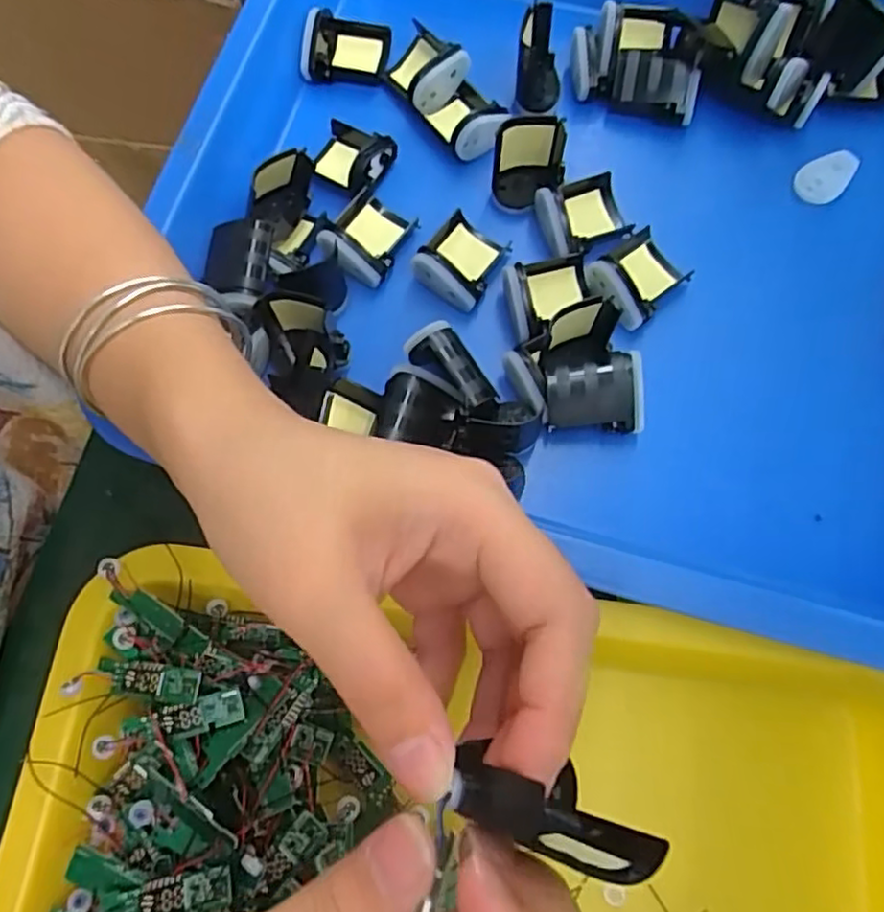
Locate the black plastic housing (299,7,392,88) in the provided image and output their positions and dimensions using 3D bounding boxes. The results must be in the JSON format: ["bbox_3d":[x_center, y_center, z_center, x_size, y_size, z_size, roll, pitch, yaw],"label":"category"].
[{"bbox_3d":[-0.052,-0.217,0.350,0.043,0.019,0.035,12,74,4],"label":"black plastic housing"}]

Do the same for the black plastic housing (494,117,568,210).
[{"bbox_3d":[0.042,-0.139,0.313,0.033,0.035,0.024,7,74,3],"label":"black plastic housing"}]

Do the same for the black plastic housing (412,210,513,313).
[{"bbox_3d":[0.008,-0.096,0.310,0.036,0.020,0.040,29,76,9],"label":"black plastic housing"}]

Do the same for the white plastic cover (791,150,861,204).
[{"bbox_3d":[0.192,-0.140,0.326,0.034,0.004,0.021,-33,76,-8],"label":"white plastic cover"}]

